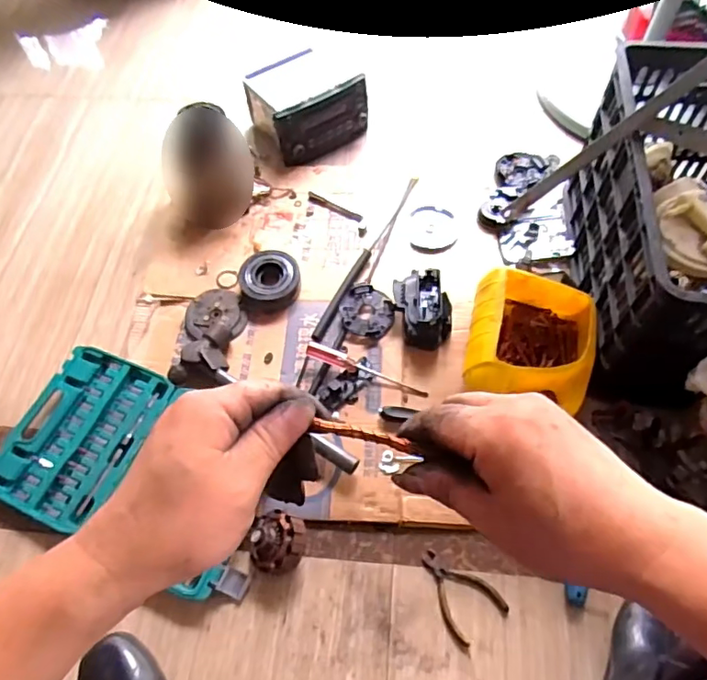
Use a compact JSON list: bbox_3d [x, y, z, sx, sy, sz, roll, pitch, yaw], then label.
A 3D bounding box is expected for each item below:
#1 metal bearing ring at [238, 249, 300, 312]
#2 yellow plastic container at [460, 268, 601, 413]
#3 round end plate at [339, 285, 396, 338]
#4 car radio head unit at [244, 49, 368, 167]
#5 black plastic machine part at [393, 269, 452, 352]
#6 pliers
[{"bbox_3d":[-0.148,-0.107,0.964,0.105,0.036,0.109,-12,58,-5],"label":"metal bearing ring"},{"bbox_3d":[0.264,0.011,0.817,0.183,0.114,0.210,7,60,6],"label":"yellow plastic container"},{"bbox_3d":[0.021,-0.045,0.926,0.084,0.018,0.097,-38,66,-19],"label":"round end plate"},{"bbox_3d":[-0.095,-0.506,1.164,0.223,0.117,0.205,-27,63,-13],"label":"car radio head unit"},{"bbox_3d":[0.114,-0.051,0.890,0.084,0.069,0.124,-8,60,-3],"label":"black plastic machine part"},{"bbox_3d":[0.137,0.330,0.726,0.078,0.009,0.115,-33,62,-17],"label":"pliers"}]

